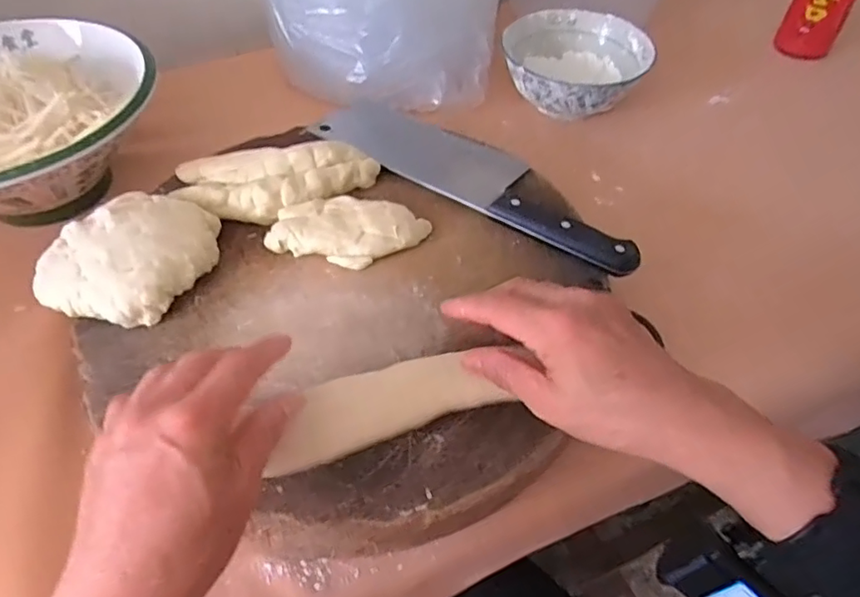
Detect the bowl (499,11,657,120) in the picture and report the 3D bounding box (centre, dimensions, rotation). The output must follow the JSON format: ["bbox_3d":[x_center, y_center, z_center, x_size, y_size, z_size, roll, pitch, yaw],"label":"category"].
[{"bbox_3d":[0.150,-0.234,0.592,0.137,0.068,0.147,1,51,-1],"label":"bowl"}]

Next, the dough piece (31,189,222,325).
[{"bbox_3d":[-0.199,-0.031,0.381,0.087,0.031,0.103,15,52,11],"label":"dough piece"}]

